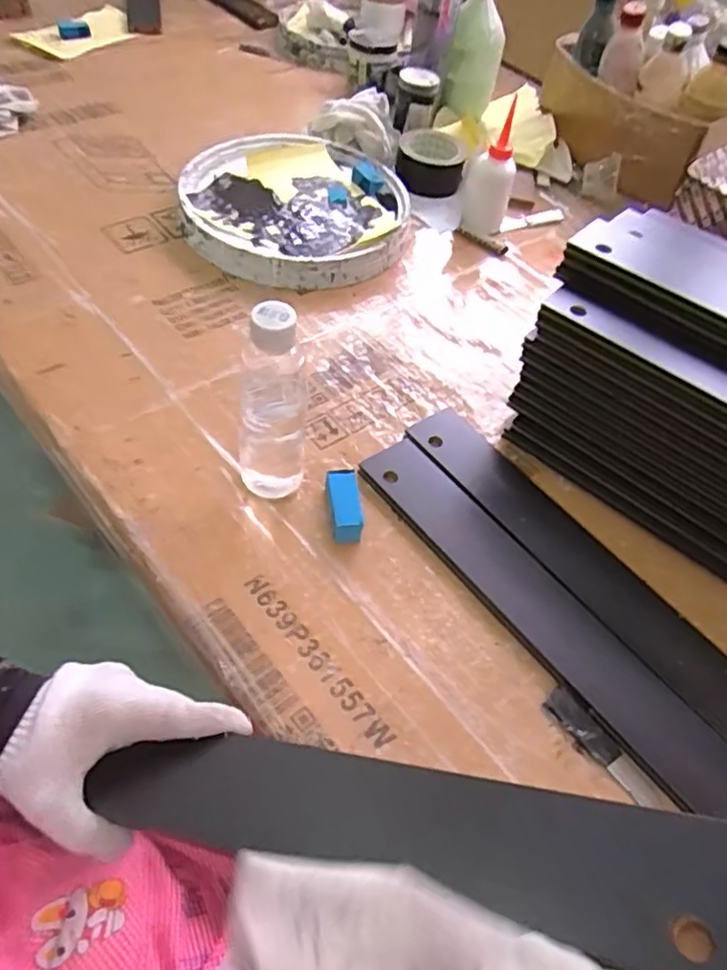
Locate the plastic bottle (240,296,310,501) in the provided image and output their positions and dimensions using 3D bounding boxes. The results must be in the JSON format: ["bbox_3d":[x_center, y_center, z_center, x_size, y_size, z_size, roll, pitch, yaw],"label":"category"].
[{"bbox_3d":[-0.075,-0.064,0.511,0.060,0.187,0.052,-4,53,-10],"label":"plastic bottle"}]

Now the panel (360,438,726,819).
[{"bbox_3d":[0.205,0.168,0.480,0.064,0.015,0.598,-30,62,-27],"label":"panel"}]

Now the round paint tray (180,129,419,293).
[{"bbox_3d":[-0.091,-0.361,0.822,0.276,0.054,0.277,4,52,-5],"label":"round paint tray"}]

